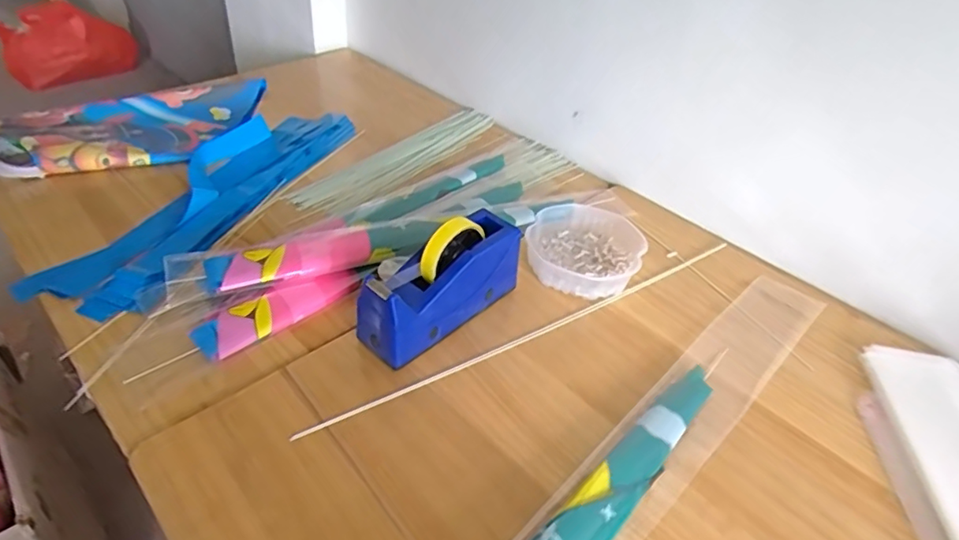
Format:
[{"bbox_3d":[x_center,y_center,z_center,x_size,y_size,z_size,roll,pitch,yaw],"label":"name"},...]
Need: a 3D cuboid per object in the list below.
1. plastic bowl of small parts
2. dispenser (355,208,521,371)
[{"bbox_3d":[0.142,-0.030,0.754,0.146,0.046,0.152,3,40,-3],"label":"plastic bowl of small parts"},{"bbox_3d":[-0.042,0.011,0.635,0.201,0.123,0.077,-28,50,-34],"label":"dispenser"}]

